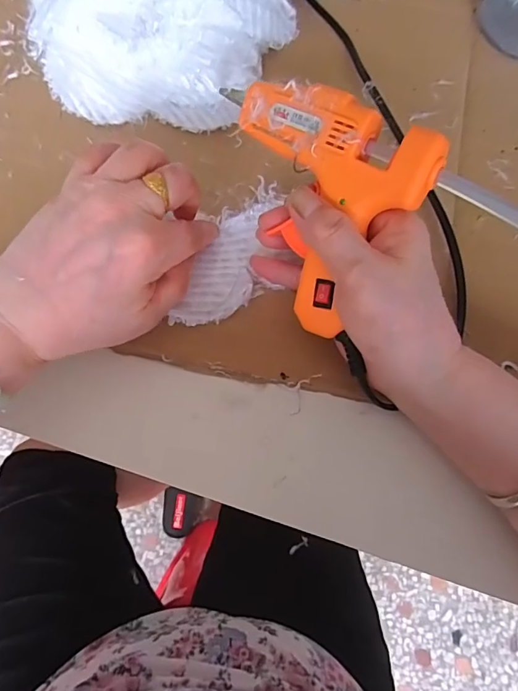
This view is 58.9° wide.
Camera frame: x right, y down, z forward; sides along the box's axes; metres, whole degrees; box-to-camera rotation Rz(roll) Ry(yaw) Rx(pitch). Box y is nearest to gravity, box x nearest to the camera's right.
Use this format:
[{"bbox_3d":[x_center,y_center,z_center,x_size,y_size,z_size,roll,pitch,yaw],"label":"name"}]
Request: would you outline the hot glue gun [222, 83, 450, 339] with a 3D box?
[{"bbox_3d":[0.026,-0.079,0.255,0.111,0.029,0.108,37,116,17],"label":"hot glue gun"}]

